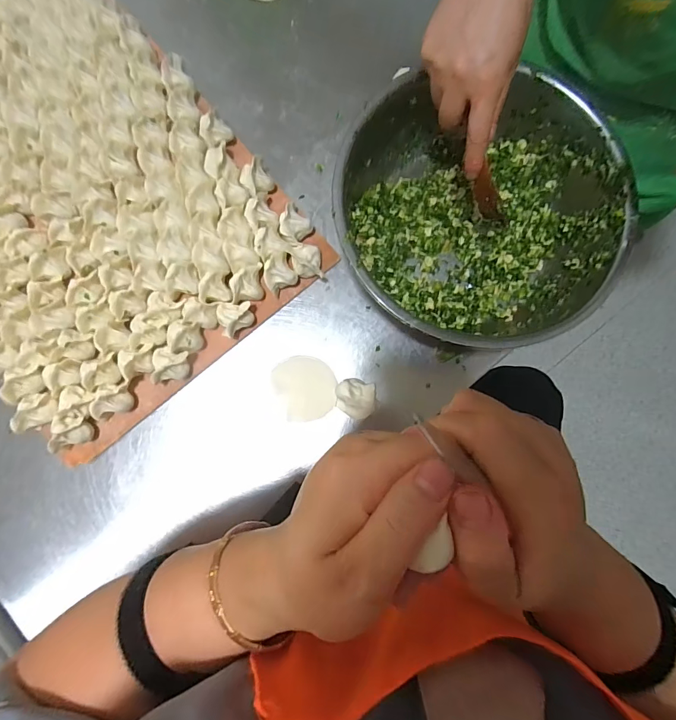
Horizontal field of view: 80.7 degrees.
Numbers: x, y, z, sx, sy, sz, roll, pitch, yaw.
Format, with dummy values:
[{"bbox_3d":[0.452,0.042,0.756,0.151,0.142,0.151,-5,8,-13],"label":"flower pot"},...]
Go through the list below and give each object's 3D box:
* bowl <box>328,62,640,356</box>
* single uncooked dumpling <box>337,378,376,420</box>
[{"bbox_3d":[0.137,-0.164,0.416,0.272,0.089,0.275,0,84,-2],"label":"bowl"},{"bbox_3d":[0.019,0.041,0.420,0.042,0.028,0.040,8,84,-1],"label":"single uncooked dumpling"}]

